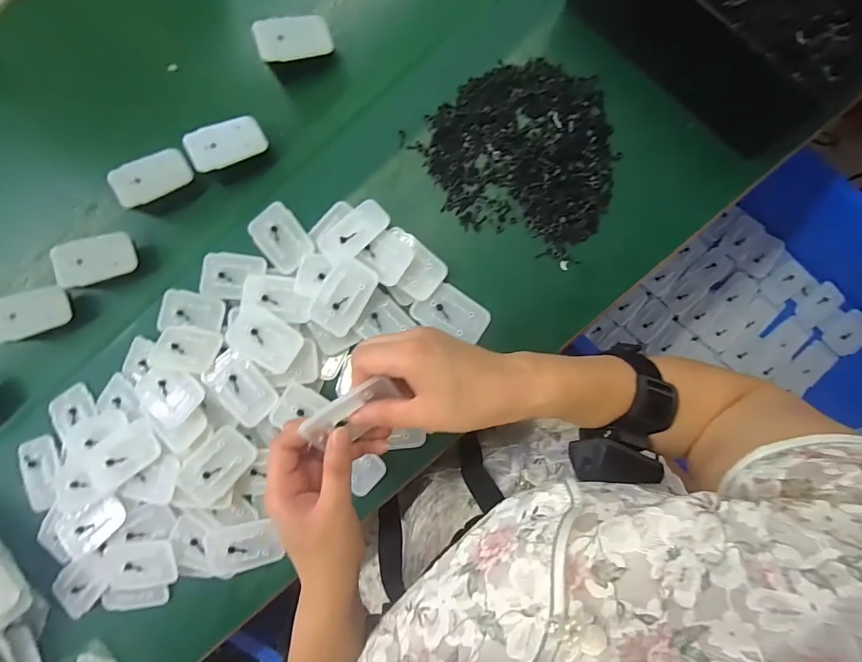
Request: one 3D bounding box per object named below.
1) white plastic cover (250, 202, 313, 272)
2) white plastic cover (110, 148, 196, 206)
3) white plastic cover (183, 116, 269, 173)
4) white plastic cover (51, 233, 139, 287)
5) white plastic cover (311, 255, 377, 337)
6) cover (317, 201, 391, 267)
[{"bbox_3d":[-0.148,-0.092,0.406,0.044,0.005,0.068,-41,83,2],"label":"white plastic cover"},{"bbox_3d":[-0.274,-0.151,0.401,0.071,0.008,0.038,-34,99,-12],"label":"white plastic cover"},{"bbox_3d":[-0.197,-0.180,0.397,0.071,0.014,0.038,-29,106,-21],"label":"white plastic cover"},{"bbox_3d":[-0.329,-0.070,0.404,0.069,0.011,0.040,-21,98,-16],"label":"white plastic cover"},{"bbox_3d":[-0.081,-0.032,0.378,0.042,0.010,0.069,29,89,7],"label":"white plastic cover"},{"bbox_3d":[-0.074,-0.094,0.394,0.071,0.009,0.040,-42,73,-3],"label":"cover"}]

